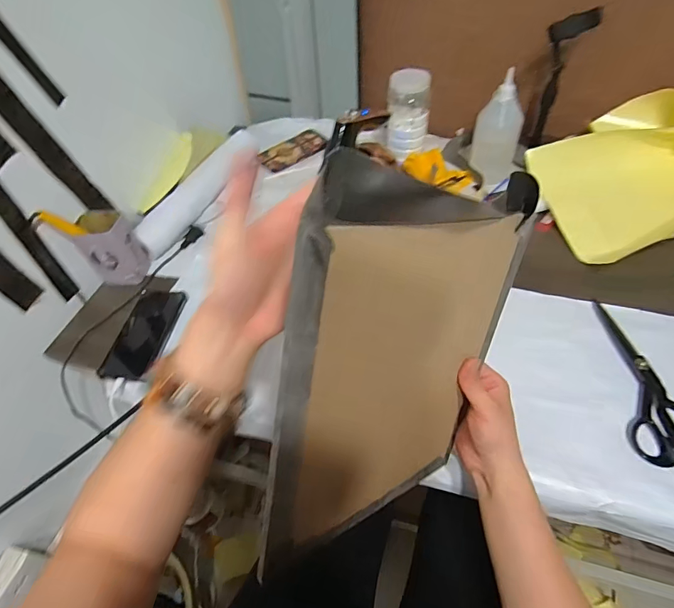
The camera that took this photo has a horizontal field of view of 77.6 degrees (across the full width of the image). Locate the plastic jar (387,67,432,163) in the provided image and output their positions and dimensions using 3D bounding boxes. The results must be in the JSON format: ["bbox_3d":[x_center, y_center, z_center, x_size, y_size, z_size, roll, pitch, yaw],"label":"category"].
[{"bbox_3d":[0.138,-0.364,0.805,0.076,0.153,0.072,-3,51,4],"label":"plastic jar"}]

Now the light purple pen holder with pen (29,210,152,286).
[{"bbox_3d":[-0.389,-0.099,0.699,0.100,0.147,0.071,-3,51,4],"label":"light purple pen holder with pen"}]

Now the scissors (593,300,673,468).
[{"bbox_3d":[0.393,0.092,0.528,0.081,0.012,0.228,4,52,10],"label":"scissors"}]

